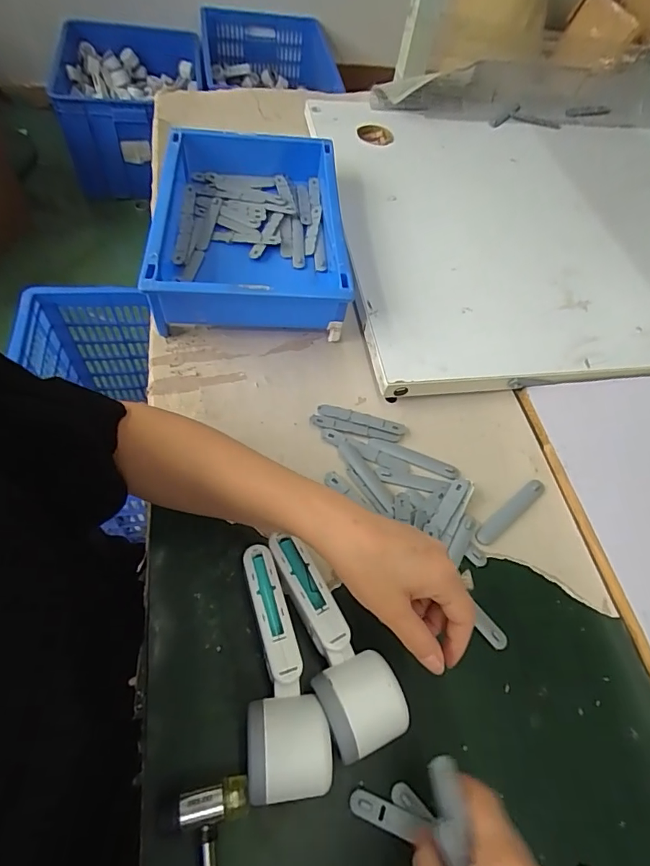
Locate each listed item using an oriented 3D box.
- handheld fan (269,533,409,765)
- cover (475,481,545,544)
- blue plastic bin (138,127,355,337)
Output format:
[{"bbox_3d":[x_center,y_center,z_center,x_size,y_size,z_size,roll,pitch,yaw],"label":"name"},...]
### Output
[{"bbox_3d":[0.003,0.155,0.357,0.053,0.052,0.164,-19,63,-19],"label":"handheld fan"},{"bbox_3d":[0.183,0.077,0.452,0.094,0.005,0.016,-33,67,-21],"label":"cover"},{"bbox_3d":[-0.094,-0.247,0.570,0.219,0.087,0.300,-1,59,-7],"label":"blue plastic bin"}]

